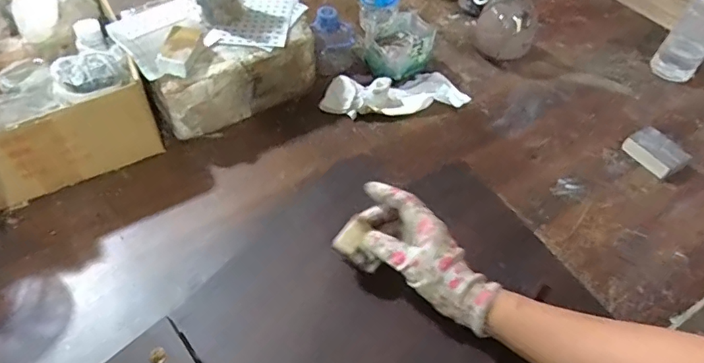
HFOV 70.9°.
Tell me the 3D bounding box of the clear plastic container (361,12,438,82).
[{"bbox_3d":[0.071,-0.207,0.777,0.109,0.060,0.091,-32,60,-29],"label":"clear plastic container"}]

